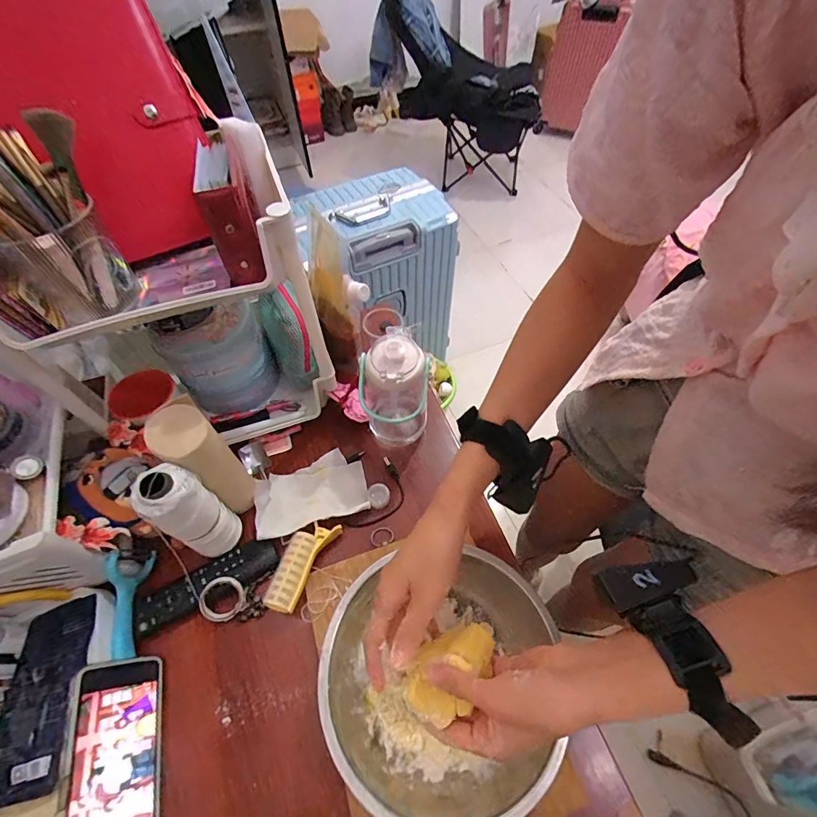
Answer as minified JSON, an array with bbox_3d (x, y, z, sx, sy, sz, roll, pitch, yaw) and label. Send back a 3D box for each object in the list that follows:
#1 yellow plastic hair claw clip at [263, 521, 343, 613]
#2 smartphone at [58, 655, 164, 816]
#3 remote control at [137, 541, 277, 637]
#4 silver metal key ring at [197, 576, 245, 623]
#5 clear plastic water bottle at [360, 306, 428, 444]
[{"bbox_3d":[-0.128,0.180,0.484,0.043,0.021,0.109,22,59,15],"label":"yellow plastic hair claw clip"},{"bbox_3d":[-0.267,0.325,0.376,0.006,0.083,0.167,-35,55,21],"label":"smartphone"},{"bbox_3d":[-0.235,0.204,0.481,0.156,0.018,0.044,-24,59,-15],"label":"remote control"},{"bbox_3d":[-0.214,0.219,0.471,0.047,0.005,0.047,4,79,-19],"label":"silver metal key ring"},{"bbox_3d":[-0.017,-0.013,0.537,0.078,0.169,0.096,-5,56,-2],"label":"clear plastic water bottle"}]

